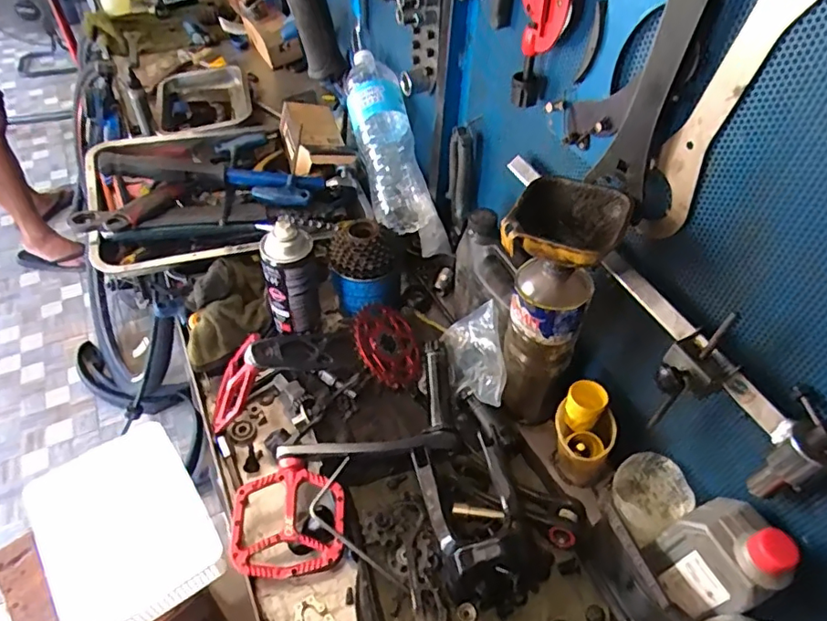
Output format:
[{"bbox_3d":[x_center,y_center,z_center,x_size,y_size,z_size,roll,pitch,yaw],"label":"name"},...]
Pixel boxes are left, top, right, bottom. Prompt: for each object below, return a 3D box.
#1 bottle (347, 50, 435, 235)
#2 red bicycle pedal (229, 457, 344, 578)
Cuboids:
[{"bbox_3d":[-0.041,-0.268,0.858,0.097,0.074,0.307,-11,81,-13],"label":"bottle"},{"bbox_3d":[-0.129,0.211,0.568,0.111,0.016,0.112,0,63,-4],"label":"red bicycle pedal"}]

